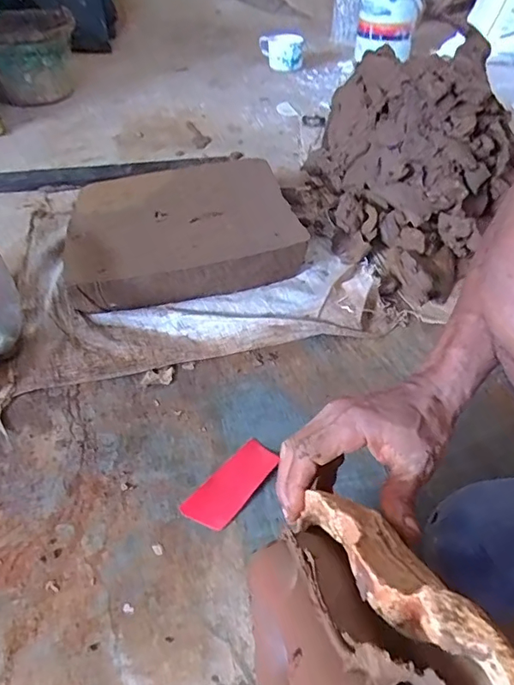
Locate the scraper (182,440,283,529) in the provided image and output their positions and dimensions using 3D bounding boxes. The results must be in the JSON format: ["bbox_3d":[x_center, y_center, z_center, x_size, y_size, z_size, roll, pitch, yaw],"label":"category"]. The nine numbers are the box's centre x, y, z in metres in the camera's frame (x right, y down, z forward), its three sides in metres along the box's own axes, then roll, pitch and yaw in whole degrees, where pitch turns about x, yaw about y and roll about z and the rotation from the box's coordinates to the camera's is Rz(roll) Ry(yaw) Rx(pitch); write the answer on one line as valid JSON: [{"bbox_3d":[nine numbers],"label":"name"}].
[{"bbox_3d":[-0.026,0.149,0.506,0.048,0.004,0.111,31,53,26],"label":"scraper"}]

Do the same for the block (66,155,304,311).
[{"bbox_3d":[-0.119,-0.188,0.759,0.338,0.079,0.288,-10,47,-11],"label":"block"}]

